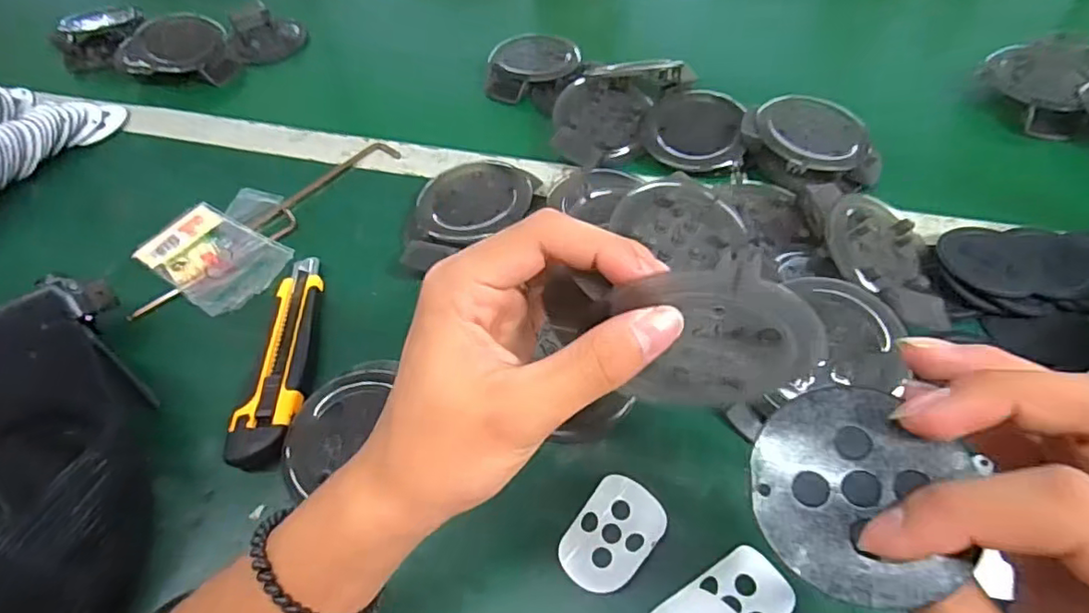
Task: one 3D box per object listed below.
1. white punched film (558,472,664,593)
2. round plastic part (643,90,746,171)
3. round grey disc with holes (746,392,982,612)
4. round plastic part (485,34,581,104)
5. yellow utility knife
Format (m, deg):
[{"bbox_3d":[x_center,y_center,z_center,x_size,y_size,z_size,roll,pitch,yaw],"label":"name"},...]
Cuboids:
[{"bbox_3d":[0.037,0.123,0.311,0.043,0.006,0.060,30,64,22],"label":"white punched film"},{"bbox_3d":[0.125,-0.150,0.486,0.080,0.022,0.080,-2,55,3],"label":"round plastic part"},{"bbox_3d":[0.093,0.055,0.172,0.056,0.004,0.059,-8,64,17],"label":"round grey disc with holes"},{"bbox_3d":[-0.012,-0.238,0.578,0.089,0.034,0.089,-2,55,3],"label":"round plastic part"},{"bbox_3d":[-0.172,0.030,0.388,0.041,0.017,0.159,-1,57,4],"label":"yellow utility knife"}]

